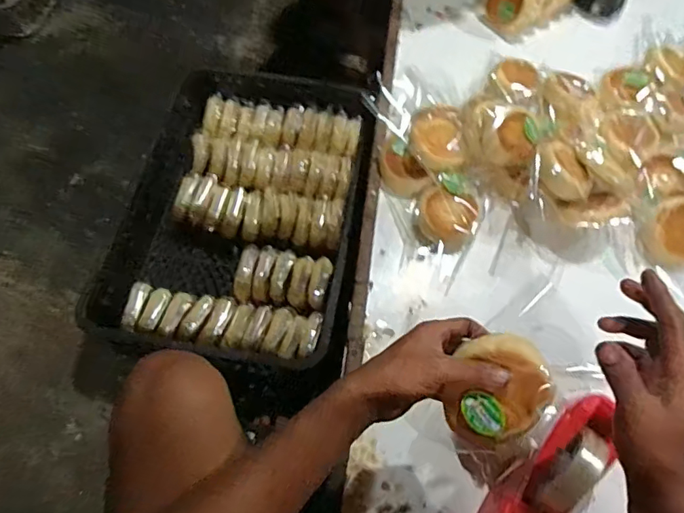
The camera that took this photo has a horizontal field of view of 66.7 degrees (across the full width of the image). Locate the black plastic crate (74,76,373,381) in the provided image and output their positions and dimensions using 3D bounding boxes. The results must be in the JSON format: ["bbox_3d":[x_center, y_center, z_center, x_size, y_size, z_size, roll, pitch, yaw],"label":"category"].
[{"bbox_3d":[-0.192,-0.098,1.036,0.454,0.148,0.616,11,64,5],"label":"black plastic crate"}]

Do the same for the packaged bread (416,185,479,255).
[{"bbox_3d":[0.152,-0.050,0.760,0.089,0.036,0.104,15,64,7],"label":"packaged bread"}]

